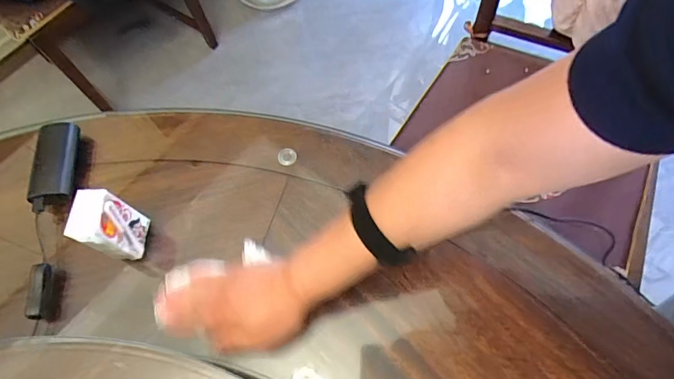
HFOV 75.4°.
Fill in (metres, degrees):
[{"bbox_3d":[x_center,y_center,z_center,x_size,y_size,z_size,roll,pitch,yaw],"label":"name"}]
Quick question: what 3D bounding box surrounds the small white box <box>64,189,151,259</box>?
[{"bbox_3d":[-0.248,0.040,0.478,0.046,0.079,0.056,5,65,7],"label":"small white box"}]

